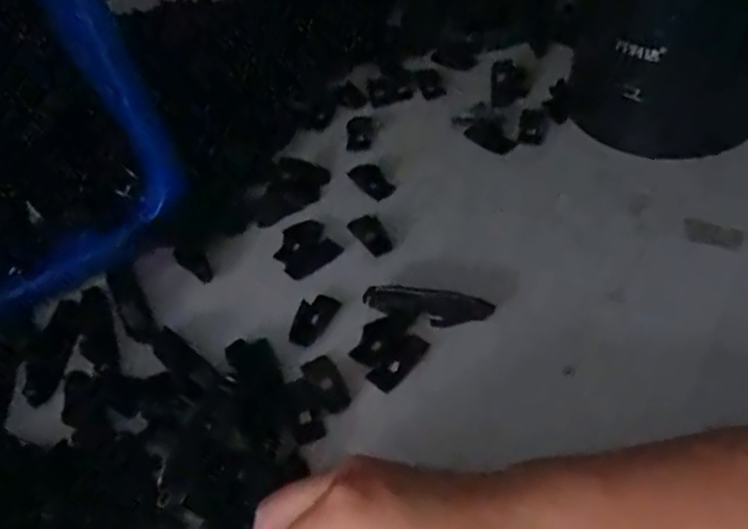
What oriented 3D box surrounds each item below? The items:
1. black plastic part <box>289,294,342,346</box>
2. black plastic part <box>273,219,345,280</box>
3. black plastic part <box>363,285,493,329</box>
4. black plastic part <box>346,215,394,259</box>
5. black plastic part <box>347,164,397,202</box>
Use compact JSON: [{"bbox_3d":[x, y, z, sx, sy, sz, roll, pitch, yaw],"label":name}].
[{"bbox_3d":[-0.039,0.034,0.464,0.022,0.006,0.043,12,51,21],"label":"black plastic part"},{"bbox_3d":[-0.049,-0.012,0.509,0.042,0.004,0.046,-32,50,-19],"label":"black plastic part"},{"bbox_3d":[0.034,0.027,0.455,0.080,0.014,0.022,5,49,15],"label":"black plastic part"},{"bbox_3d":[-0.001,-0.022,0.510,0.022,0.004,0.037,-30,50,-17],"label":"black plastic part"},{"bbox_3d":[-0.002,-0.065,0.549,0.023,0.004,0.043,-30,50,-17],"label":"black plastic part"}]

